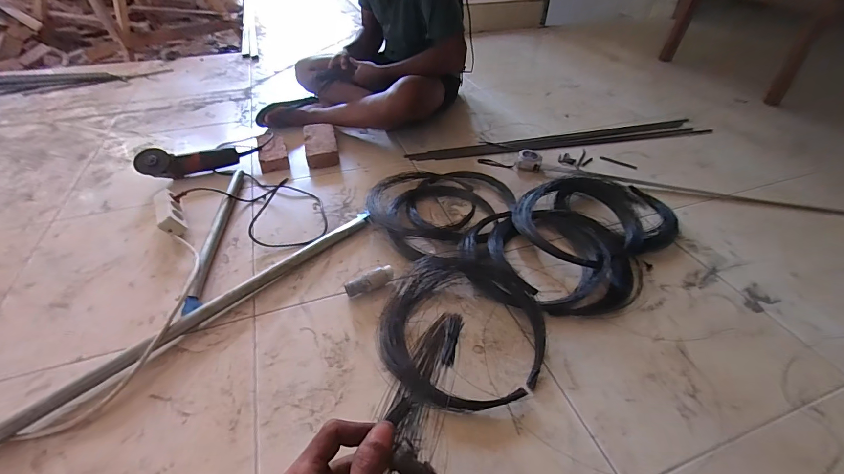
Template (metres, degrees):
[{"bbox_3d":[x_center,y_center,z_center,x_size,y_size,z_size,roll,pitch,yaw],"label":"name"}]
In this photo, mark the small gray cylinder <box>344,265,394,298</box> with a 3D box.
[{"bbox_3d":[-0.111,0.094,0.786,0.105,0.026,0.034,-24,45,-7],"label":"small gray cylinder"}]

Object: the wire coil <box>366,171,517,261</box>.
[{"bbox_3d":[0.039,-0.088,0.993,0.347,0.052,0.323,0,41,0],"label":"wire coil"}]

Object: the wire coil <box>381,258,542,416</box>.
[{"bbox_3d":[0.069,0.164,0.699,0.295,0.063,0.312,0,41,0],"label":"wire coil"}]

